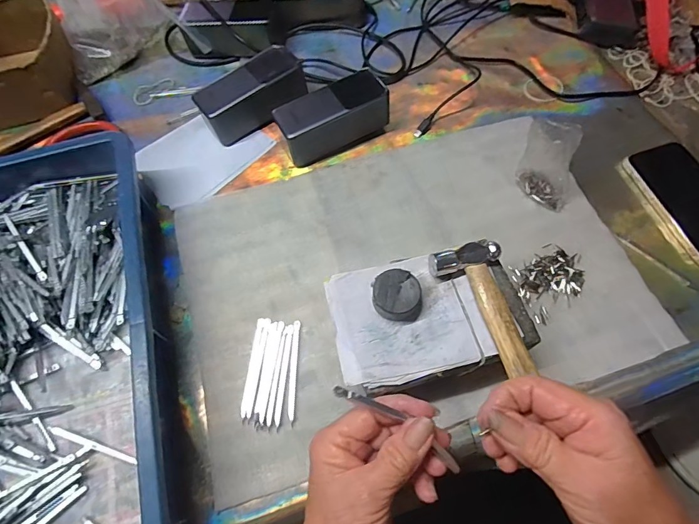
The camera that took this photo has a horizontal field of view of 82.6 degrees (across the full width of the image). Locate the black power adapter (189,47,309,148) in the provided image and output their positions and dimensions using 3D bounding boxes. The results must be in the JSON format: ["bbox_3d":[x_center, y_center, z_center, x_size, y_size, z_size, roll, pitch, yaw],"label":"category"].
[{"bbox_3d":[-0.119,-0.203,0.485,0.127,0.058,0.051,-32,69,-13],"label":"black power adapter"}]

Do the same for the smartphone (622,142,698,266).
[{"bbox_3d":[0.377,-0.066,0.441,0.075,0.016,0.150,-15,66,-6],"label":"smartphone"}]

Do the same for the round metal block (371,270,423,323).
[{"bbox_3d":[0.039,0.028,0.325,0.039,0.021,0.039,0,65,0],"label":"round metal block"}]

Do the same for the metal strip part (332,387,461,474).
[{"bbox_3d":[0.029,0.098,0.239,0.088,0.005,0.009,33,79,0],"label":"metal strip part"}]

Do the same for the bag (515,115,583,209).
[{"bbox_3d":[0.206,-0.102,0.421,0.027,0.097,0.055,-40,49,-16],"label":"bag"}]

